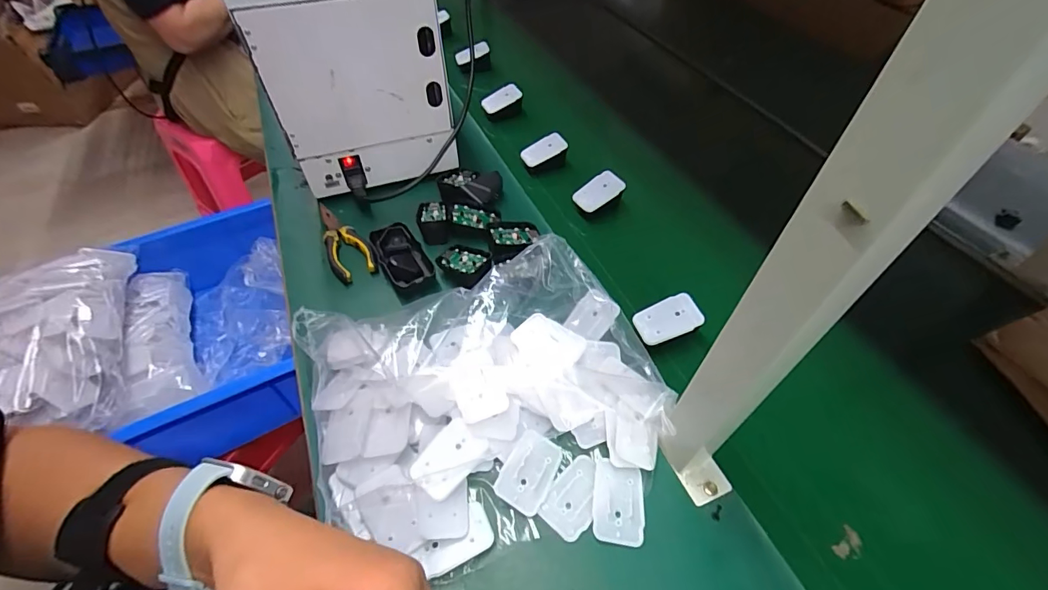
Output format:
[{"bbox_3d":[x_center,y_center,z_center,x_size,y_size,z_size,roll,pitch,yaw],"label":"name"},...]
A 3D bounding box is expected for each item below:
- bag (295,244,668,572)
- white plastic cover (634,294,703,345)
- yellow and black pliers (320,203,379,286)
[{"bbox_3d":[-0.035,0.097,0.420,0.330,0.074,0.282,-12,53,-9],"label":"bag"},{"bbox_3d":[0.157,0.027,0.497,0.067,0.007,0.043,-28,60,4],"label":"white plastic cover"},{"bbox_3d":[-0.233,-0.073,0.591,0.053,0.020,0.147,-21,55,-16],"label":"yellow and black pliers"}]

